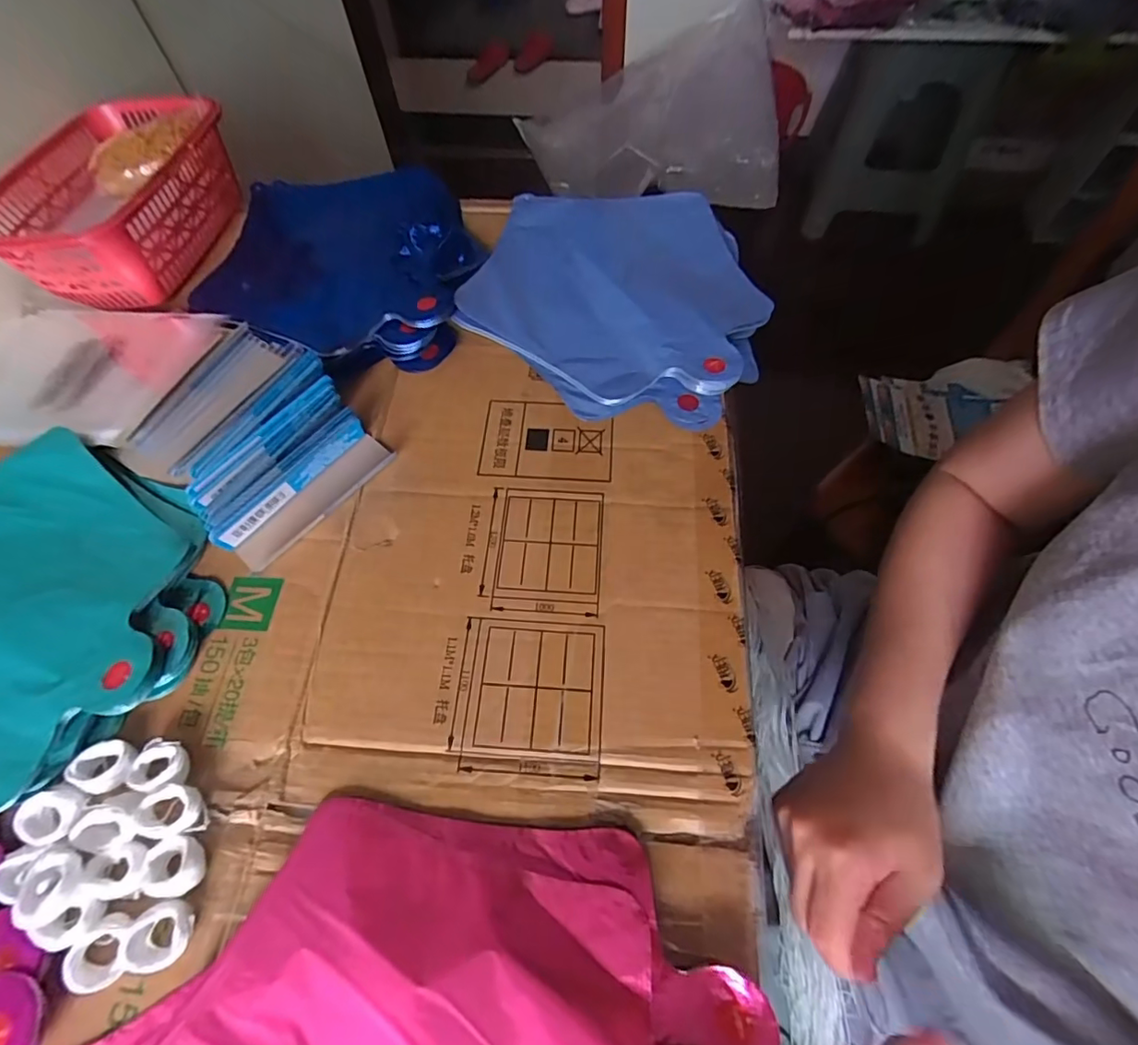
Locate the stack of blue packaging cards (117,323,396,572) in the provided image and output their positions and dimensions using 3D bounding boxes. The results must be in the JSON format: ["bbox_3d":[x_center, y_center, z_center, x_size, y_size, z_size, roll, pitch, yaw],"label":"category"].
[{"bbox_3d":[-0.217,-0.064,0.366,0.164,0.034,0.128,35,69,18],"label":"stack of blue packaging cards"}]

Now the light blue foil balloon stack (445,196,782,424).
[{"bbox_3d":[0.037,-0.187,0.428,0.224,0.018,0.241,4,63,5],"label":"light blue foil balloon stack"}]

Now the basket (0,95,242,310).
[{"bbox_3d":[-0.386,-0.280,0.461,0.145,0.071,0.205,7,63,6],"label":"basket"}]

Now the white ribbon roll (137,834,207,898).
[{"bbox_3d":[-0.191,0.165,0.258,0.027,0.009,0.024,-3,62,1],"label":"white ribbon roll"}]

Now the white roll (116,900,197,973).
[{"bbox_3d":[-0.189,0.190,0.247,0.027,0.009,0.026,-1,62,2],"label":"white roll"}]

